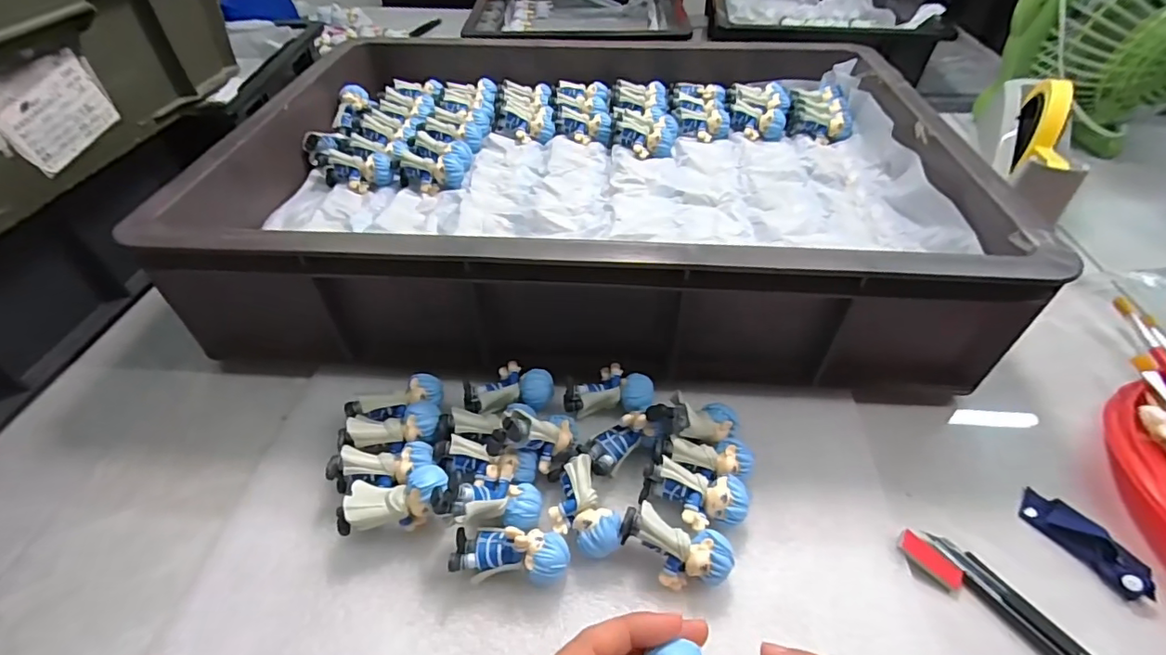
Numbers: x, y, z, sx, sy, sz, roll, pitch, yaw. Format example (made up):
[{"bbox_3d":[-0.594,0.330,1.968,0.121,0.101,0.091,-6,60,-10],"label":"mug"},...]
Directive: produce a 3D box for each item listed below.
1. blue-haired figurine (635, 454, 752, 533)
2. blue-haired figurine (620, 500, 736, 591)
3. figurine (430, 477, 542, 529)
[{"bbox_3d":[0.066,0.105,0.317,0.062,0.028,0.033,12,47,12],"label":"blue-haired figurine"},{"bbox_3d":[0.051,0.126,0.294,0.061,0.032,0.032,18,49,17],"label":"blue-haired figurine"},{"bbox_3d":[-0.054,0.102,0.302,0.061,0.023,0.026,12,44,-26],"label":"figurine"}]

